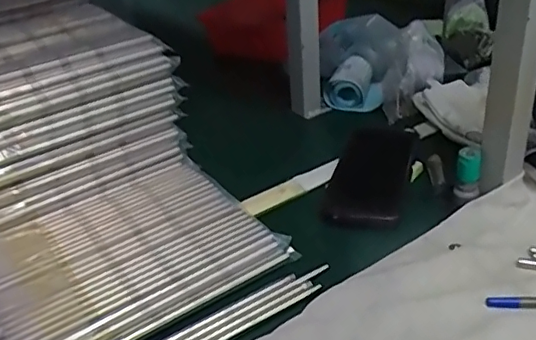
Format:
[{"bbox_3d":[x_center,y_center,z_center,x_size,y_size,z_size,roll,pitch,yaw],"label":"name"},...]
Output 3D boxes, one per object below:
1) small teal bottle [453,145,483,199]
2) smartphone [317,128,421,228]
[{"bbox_3d":[0.195,0.003,0.545,0.022,0.053,0.020,9,33,19],"label":"small teal bottle"},{"bbox_3d":[0.109,0.003,0.595,0.078,0.009,0.166,9,40,19],"label":"smartphone"}]

